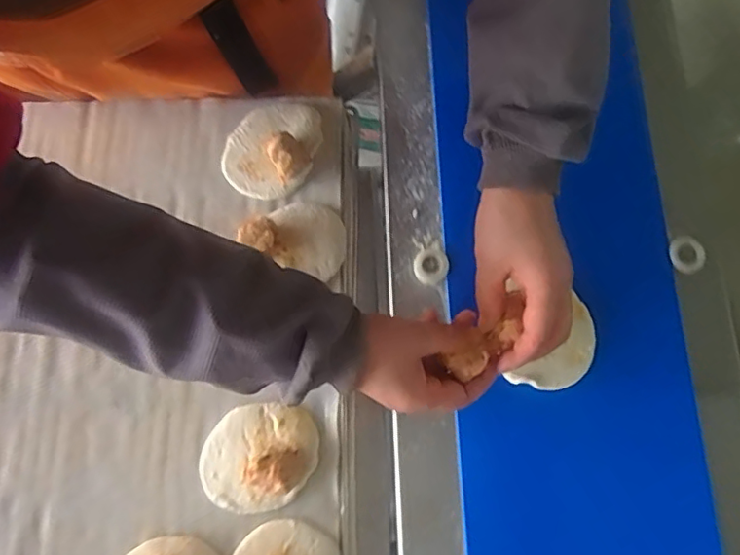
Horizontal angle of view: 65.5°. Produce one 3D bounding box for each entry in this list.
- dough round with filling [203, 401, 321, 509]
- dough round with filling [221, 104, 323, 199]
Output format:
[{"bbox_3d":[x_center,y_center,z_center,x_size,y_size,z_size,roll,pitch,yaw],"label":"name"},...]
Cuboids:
[{"bbox_3d":[-0.095,0.152,0.485,0.101,0.034,0.084,-9,76,-1],"label":"dough round with filling"},{"bbox_3d":[-0.098,-0.131,0.555,0.085,0.031,0.103,21,77,6],"label":"dough round with filling"}]

